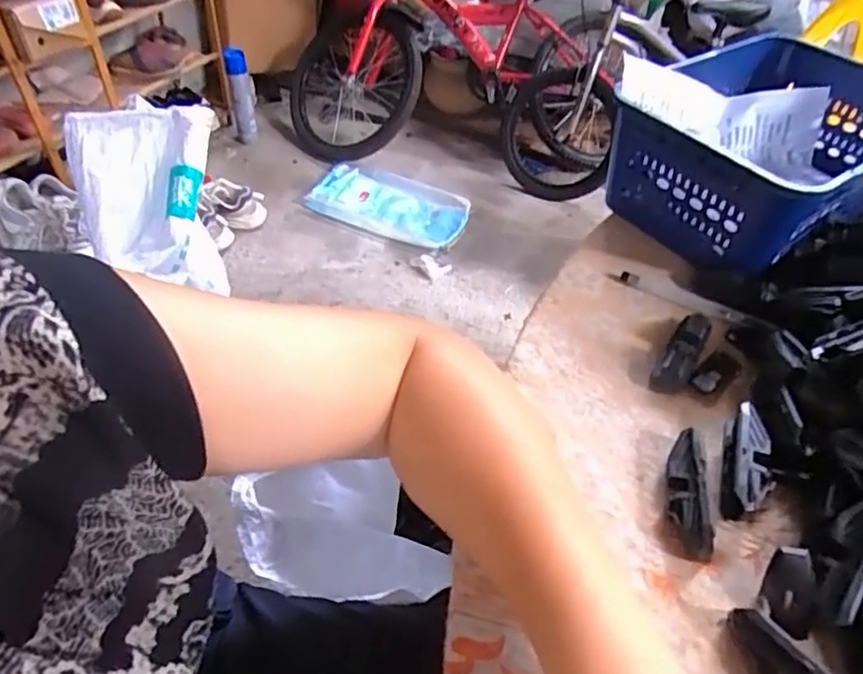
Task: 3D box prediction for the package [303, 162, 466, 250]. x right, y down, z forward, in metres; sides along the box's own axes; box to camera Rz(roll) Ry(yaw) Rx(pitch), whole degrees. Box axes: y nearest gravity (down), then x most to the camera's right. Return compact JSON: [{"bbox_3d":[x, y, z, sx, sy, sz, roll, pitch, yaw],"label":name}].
[{"bbox_3d":[-0.129,-0.408,1.801,0.464,0.058,0.238,15,48,11],"label":"package"}]

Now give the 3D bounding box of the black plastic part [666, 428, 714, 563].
[{"bbox_3d":[0.139,0.085,0.326,0.018,0.022,0.068,5,47,2],"label":"black plastic part"}]

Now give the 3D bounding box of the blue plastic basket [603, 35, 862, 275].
[{"bbox_3d":[0.279,-0.154,0.507,0.259,0.100,0.171,-29,54,-27],"label":"blue plastic basket"}]

